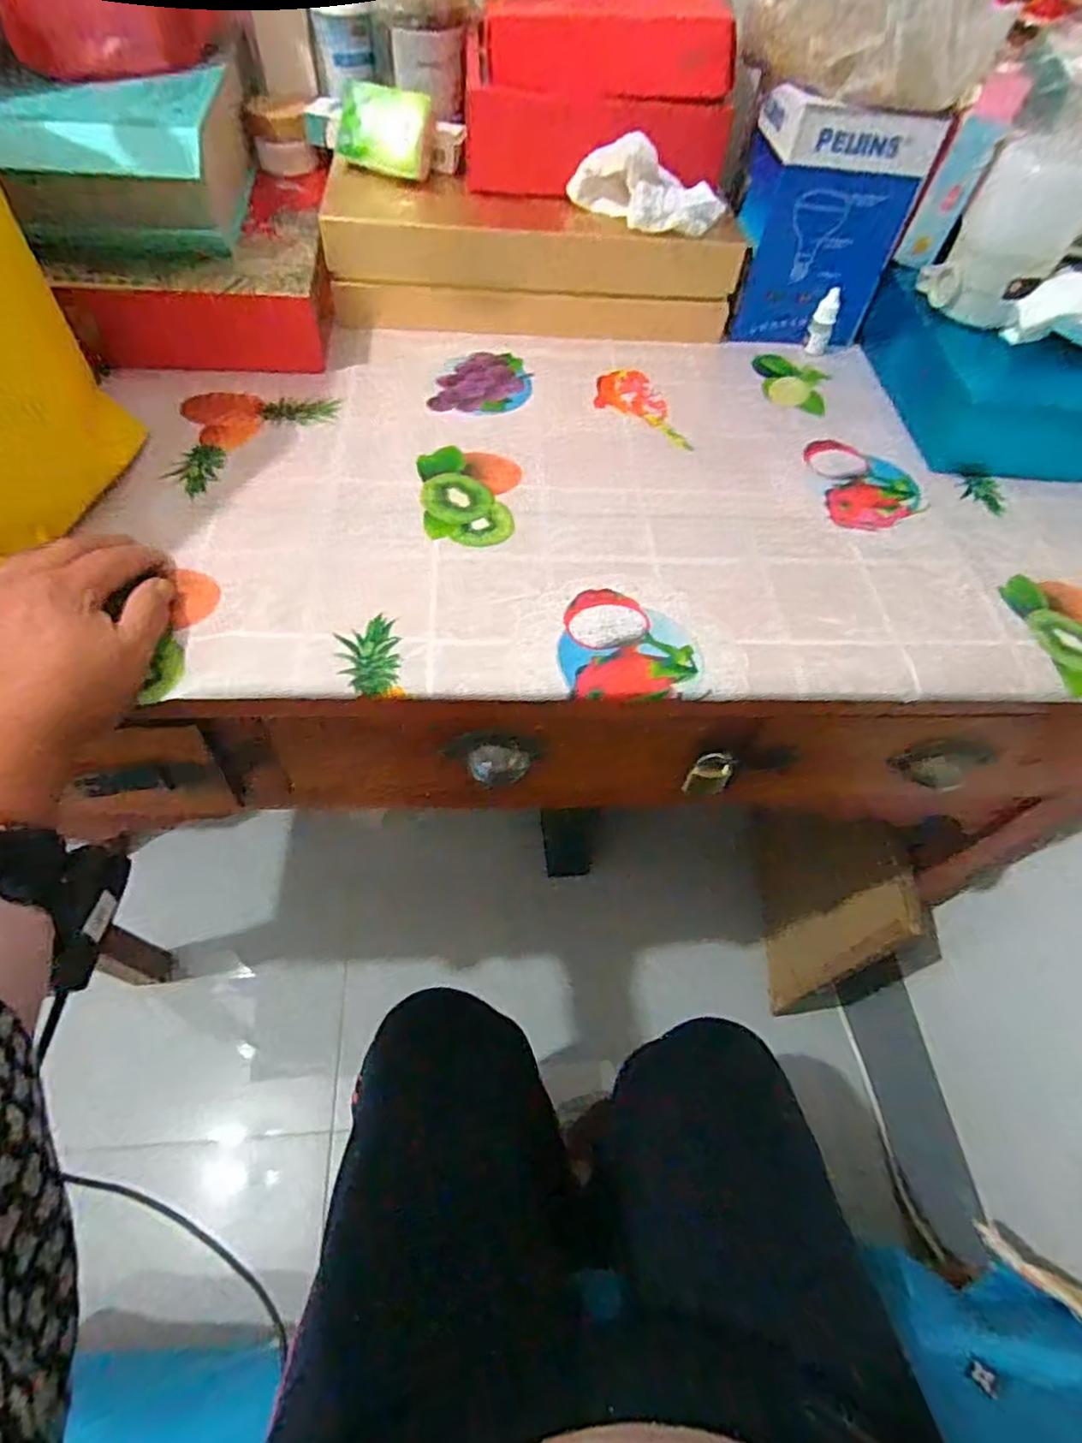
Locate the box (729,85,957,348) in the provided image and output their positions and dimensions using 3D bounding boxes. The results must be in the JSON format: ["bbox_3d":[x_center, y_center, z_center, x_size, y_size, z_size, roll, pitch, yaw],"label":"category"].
[{"bbox_3d":[0.241,-0.439,0.594,0.132,0.166,0.086,-1,57,-6],"label":"box"}]

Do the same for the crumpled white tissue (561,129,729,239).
[{"bbox_3d":[0.090,-0.443,0.555,0.131,0.051,0.056,3,56,-5],"label":"crumpled white tissue"}]

